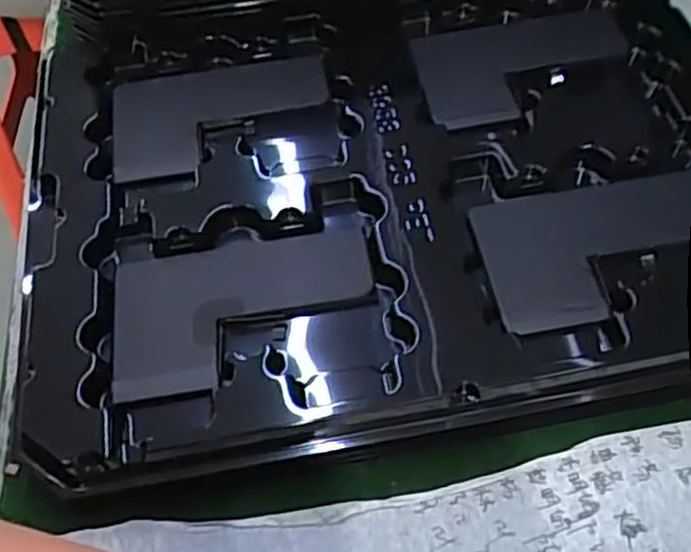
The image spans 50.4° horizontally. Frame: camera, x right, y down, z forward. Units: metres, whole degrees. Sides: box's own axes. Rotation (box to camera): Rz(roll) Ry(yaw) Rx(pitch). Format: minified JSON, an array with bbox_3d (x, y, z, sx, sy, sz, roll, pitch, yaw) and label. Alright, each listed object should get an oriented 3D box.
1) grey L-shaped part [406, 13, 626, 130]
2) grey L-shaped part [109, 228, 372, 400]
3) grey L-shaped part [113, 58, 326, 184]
[{"bbox_3d":[0.080,-0.093,0.328,0.093,0.007,0.061,-8,58,-1],"label":"grey L-shaped part"},{"bbox_3d":[-0.037,0.012,0.267,0.094,0.007,0.059,-8,58,-1],"label":"grey L-shaped part"},{"bbox_3d":[-0.055,-0.071,0.322,0.092,0.005,0.058,-9,58,-1],"label":"grey L-shaped part"}]

